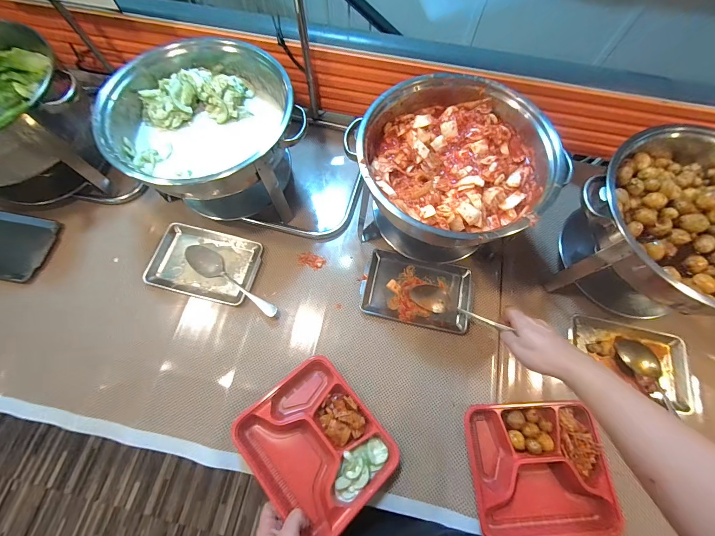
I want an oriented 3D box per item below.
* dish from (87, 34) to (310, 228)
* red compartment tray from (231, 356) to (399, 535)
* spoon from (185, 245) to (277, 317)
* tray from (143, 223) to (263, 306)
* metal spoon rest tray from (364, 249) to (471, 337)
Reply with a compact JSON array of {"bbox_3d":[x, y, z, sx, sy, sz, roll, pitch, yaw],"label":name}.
[{"bbox_3d":[-0.264,-0.254,0.602,0.322,0.216,0.293,0,72,1],"label":"dish"},{"bbox_3d":[-0.067,0.280,0.495,0.183,0.034,0.223,-36,70,-21],"label":"red compartment tray"},{"bbox_3d":[-0.252,0.026,0.613,0.232,0.030,0.049,34,73,13],"label":"spoon"},{"bbox_3d":[-0.313,-0.011,0.638,0.216,0.023,0.141,13,75,5],"label":"tray"},{"bbox_3d":[0.121,0.043,0.615,0.207,0.015,0.138,13,75,5],"label":"metal spoon rest tray"}]

